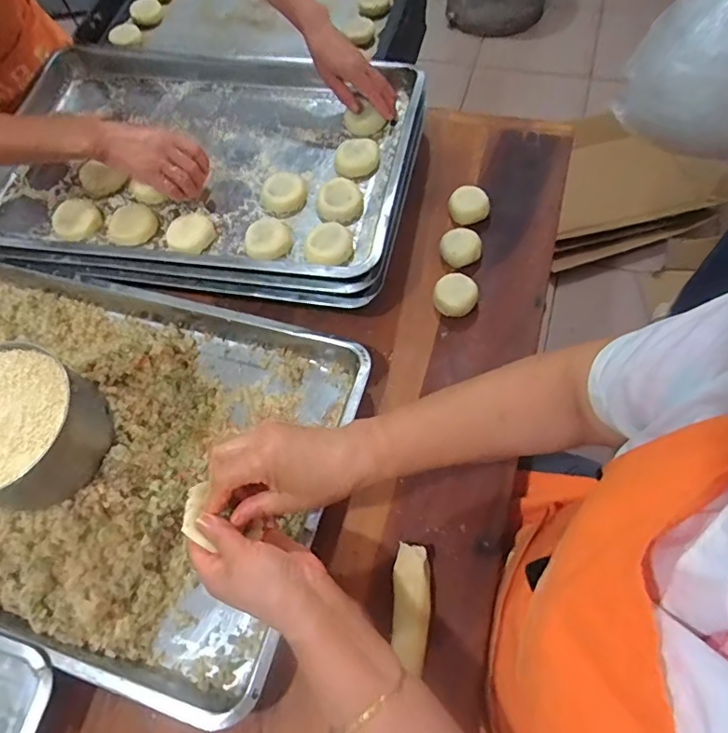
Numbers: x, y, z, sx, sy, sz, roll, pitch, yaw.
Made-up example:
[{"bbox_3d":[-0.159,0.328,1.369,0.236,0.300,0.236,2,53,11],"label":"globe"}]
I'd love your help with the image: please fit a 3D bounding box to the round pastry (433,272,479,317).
[{"bbox_3d":[0.115,-0.089,0.651,0.054,0.032,0.051,6,64,9],"label":"round pastry"}]

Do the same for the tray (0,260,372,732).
[{"bbox_3d":[-0.328,0.068,0.564,0.600,0.084,0.391,14,65,13],"label":"tray"}]

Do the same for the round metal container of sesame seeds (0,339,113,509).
[{"bbox_3d":[-0.319,0.058,0.476,0.138,0.074,0.136,6,64,9],"label":"round metal container of sesame seeds"}]

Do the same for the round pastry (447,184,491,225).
[{"bbox_3d":[0.144,-0.218,0.720,0.054,0.040,0.052,-1,64,2],"label":"round pastry"}]

